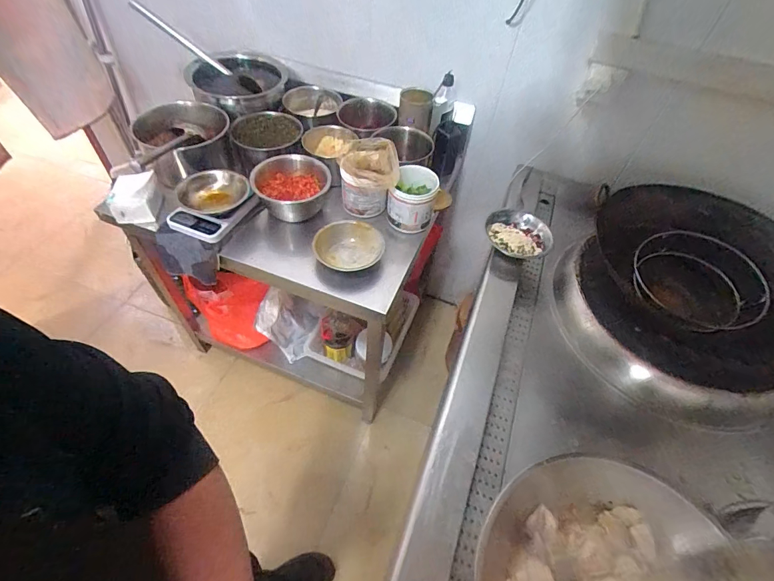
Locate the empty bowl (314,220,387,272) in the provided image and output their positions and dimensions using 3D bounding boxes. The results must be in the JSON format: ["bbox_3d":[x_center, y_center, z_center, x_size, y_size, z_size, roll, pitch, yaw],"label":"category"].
[{"bbox_3d":[-0.090,-0.103,0.957,0.156,0.049,0.157,3,52,-3],"label":"empty bowl"}]

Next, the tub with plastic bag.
[{"bbox_3d":[-0.047,-0.292,1.009,0.139,0.162,0.149,3,52,-3],"label":"tub with plastic bag"}]

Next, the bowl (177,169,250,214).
[{"bbox_3d":[-0.427,-0.240,0.977,0.163,0.053,0.144,-20,57,-19],"label":"bowl"}]

